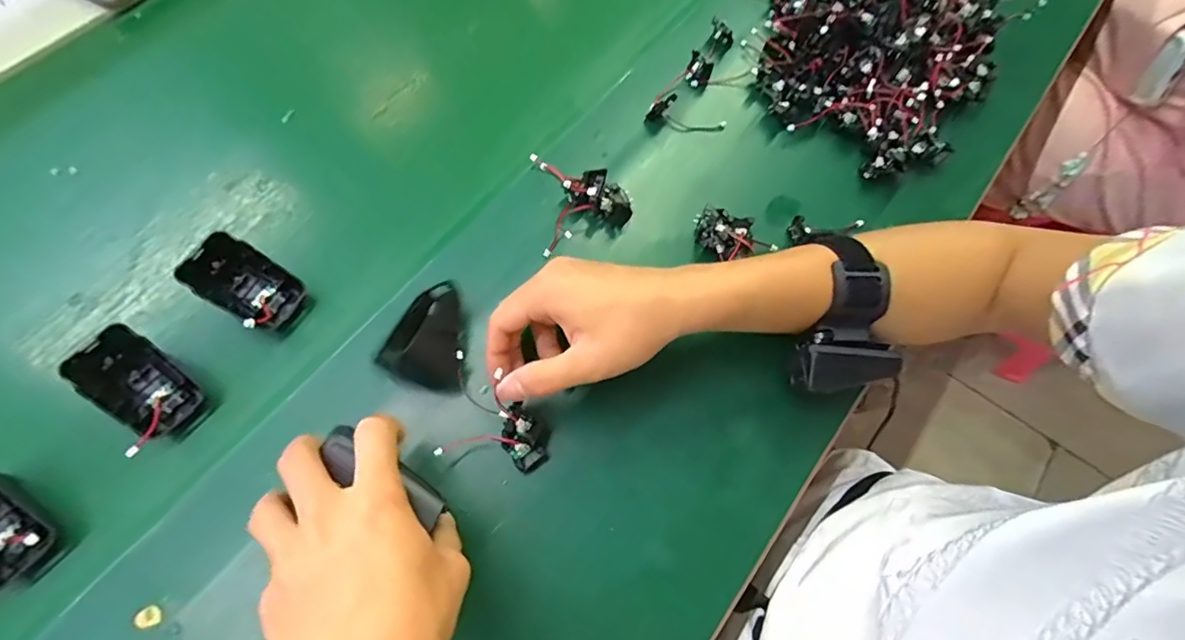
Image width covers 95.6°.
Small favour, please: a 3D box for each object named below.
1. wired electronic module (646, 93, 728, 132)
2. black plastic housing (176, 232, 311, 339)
[{"bbox_3d":[0.078,-0.167,0.441,0.064,0.021,0.018,14,67,3],"label":"wired electronic module"},{"bbox_3d":[-0.233,-0.023,0.364,0.061,0.041,0.043,29,69,10],"label":"black plastic housing"}]

